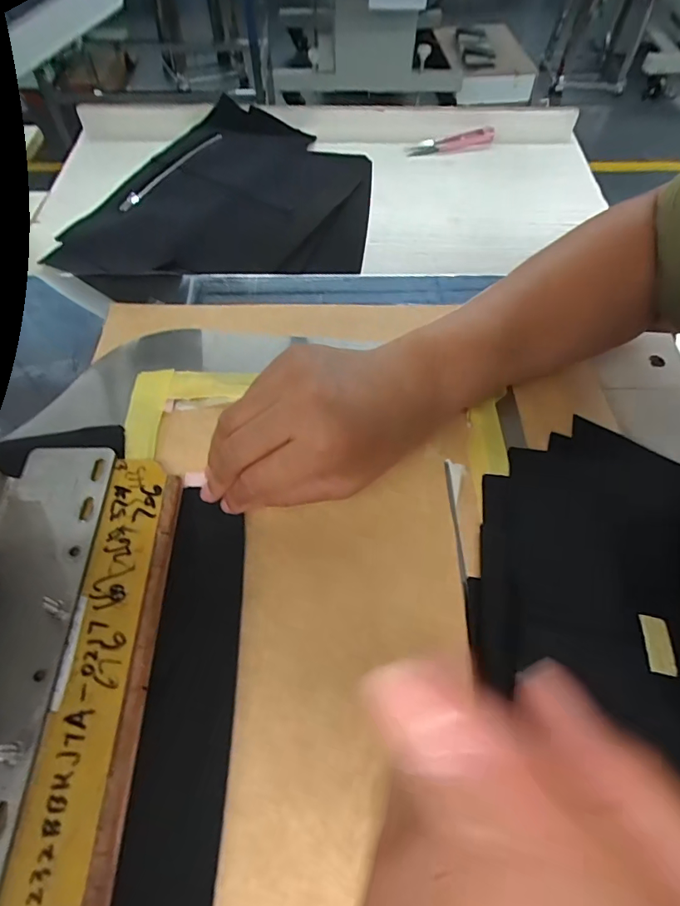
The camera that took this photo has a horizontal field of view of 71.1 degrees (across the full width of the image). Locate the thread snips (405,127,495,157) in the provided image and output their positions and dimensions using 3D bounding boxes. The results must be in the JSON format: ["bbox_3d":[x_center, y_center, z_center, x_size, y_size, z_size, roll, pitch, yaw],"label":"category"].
[{"bbox_3d":[0.123,-0.345,0.531,0.105,0.018,0.026,-14,60,-9],"label":"thread snips"}]

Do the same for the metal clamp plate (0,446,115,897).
[{"bbox_3d":[-0.161,0.091,0.231,0.053,0.009,0.214,0,56,-3],"label":"metal clamp plate"}]

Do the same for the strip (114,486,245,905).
[{"bbox_3d":[-0.071,0.118,0.232,0.039,0.011,0.204,5,59,-10],"label":"strip"}]

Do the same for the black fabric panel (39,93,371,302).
[{"bbox_3d":[-0.103,-0.249,0.461,0.256,0.024,0.300,5,59,2],"label":"black fabric panel"}]

